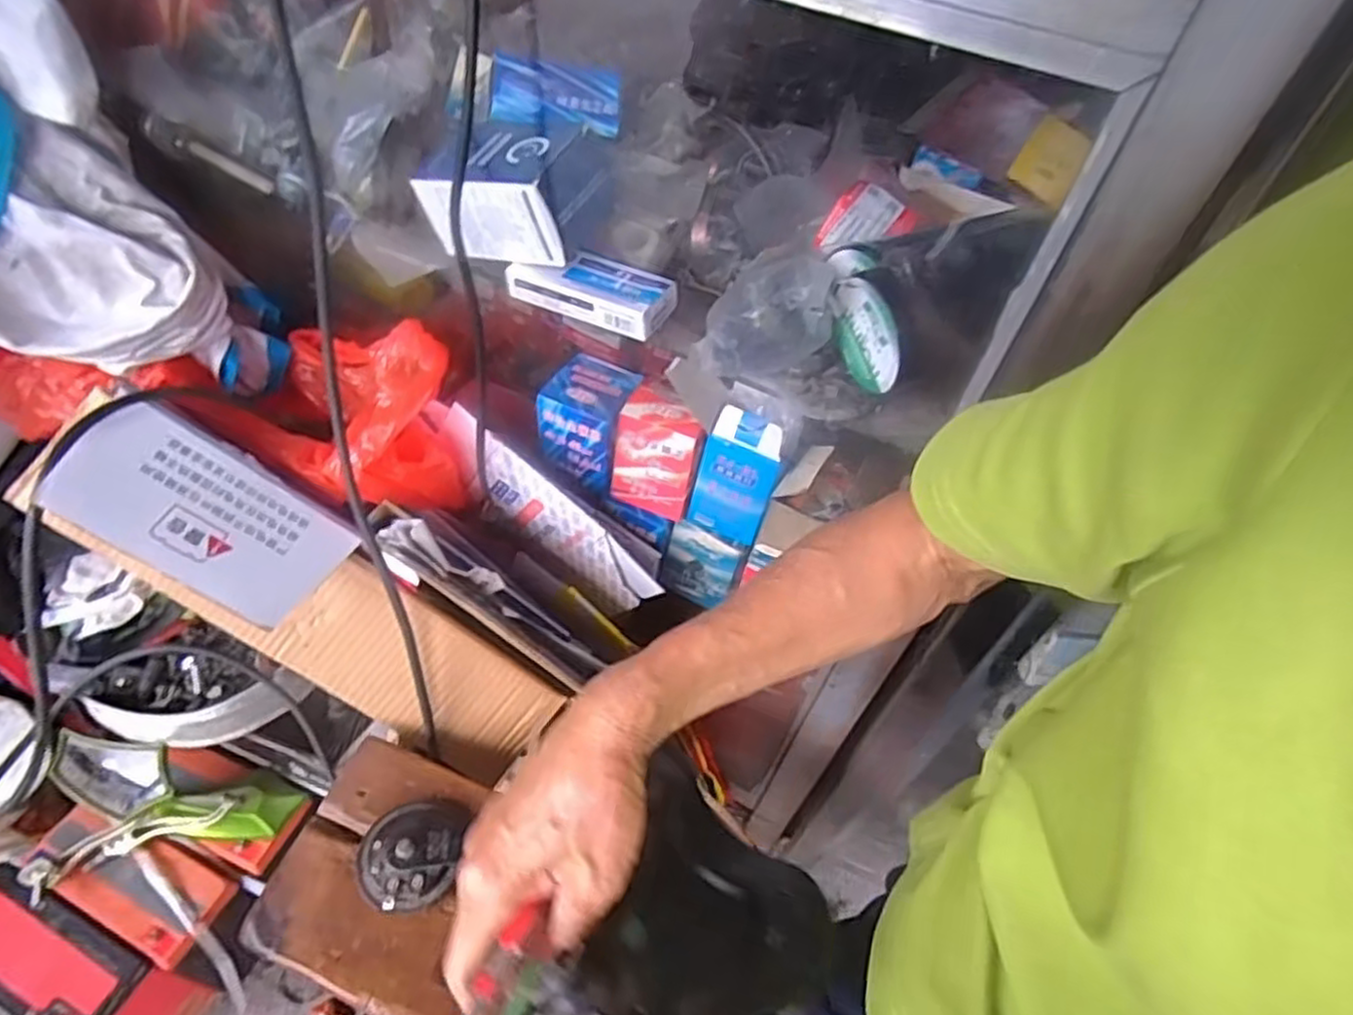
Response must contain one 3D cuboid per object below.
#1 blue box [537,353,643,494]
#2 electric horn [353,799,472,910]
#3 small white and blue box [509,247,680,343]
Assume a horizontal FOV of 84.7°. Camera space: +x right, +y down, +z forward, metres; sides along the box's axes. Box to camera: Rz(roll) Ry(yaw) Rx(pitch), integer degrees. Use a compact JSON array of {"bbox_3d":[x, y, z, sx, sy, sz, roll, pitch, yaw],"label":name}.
[{"bbox_3d":[-0.066,-0.069,0.586,0.067,0.073,0.064,24,50,12],"label":"blue box"},{"bbox_3d":[-0.175,0.224,0.488,0.065,0.029,0.072,17,49,6],"label":"electric horn"},{"bbox_3d":[-0.054,-0.145,0.488,0.105,0.020,0.047,25,51,13],"label":"small white and blue box"}]

